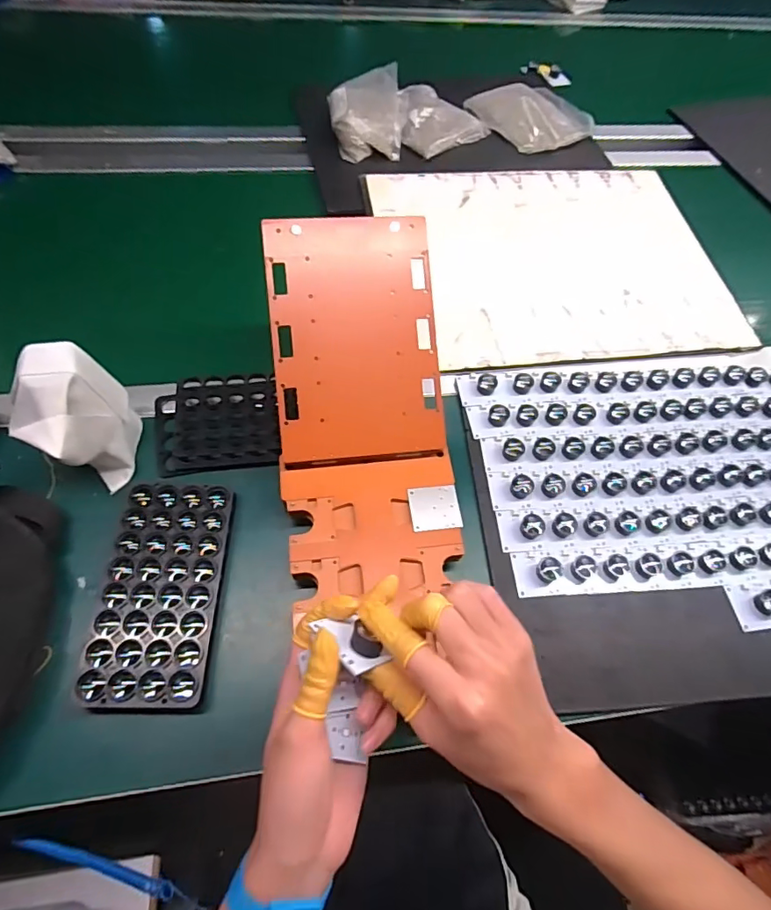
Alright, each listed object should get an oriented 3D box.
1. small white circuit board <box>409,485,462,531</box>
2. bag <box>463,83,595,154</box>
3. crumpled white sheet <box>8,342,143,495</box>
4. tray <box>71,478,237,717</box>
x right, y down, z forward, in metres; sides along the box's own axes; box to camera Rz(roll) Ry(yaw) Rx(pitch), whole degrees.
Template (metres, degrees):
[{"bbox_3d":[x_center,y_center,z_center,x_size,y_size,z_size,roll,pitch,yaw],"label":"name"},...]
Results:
[{"bbox_3d":[0.048,0.051,0.480,0.046,0.004,0.044,-5,62,-4],"label":"small white circuit board"},{"bbox_3d":[0.255,-0.588,0.851,0.169,0.031,0.171,-24,66,-17],"label":"bag"},{"bbox_3d":[-0.289,-0.033,0.466,0.080,0.119,0.102,13,61,3],"label":"crumpled white sheet"},{"bbox_3d":[-0.199,0.120,0.448,0.101,0.026,0.194,2,61,-3],"label":"tray"}]

